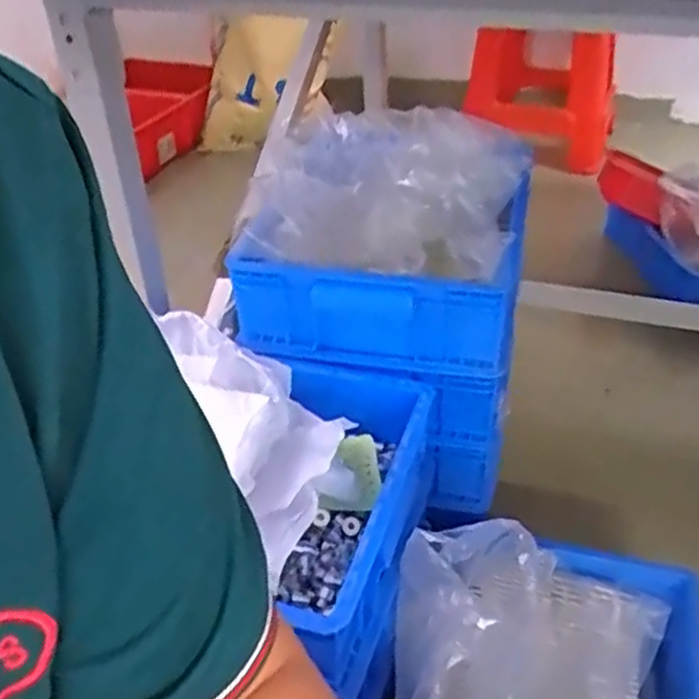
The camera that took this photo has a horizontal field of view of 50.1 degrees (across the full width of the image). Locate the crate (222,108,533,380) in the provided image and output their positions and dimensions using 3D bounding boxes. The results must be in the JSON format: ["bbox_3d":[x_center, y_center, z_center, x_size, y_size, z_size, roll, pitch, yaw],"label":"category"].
[{"bbox_3d":[0.052,-0.149,0.903,0.301,0.161,0.374,6,37,12],"label":"crate"}]

